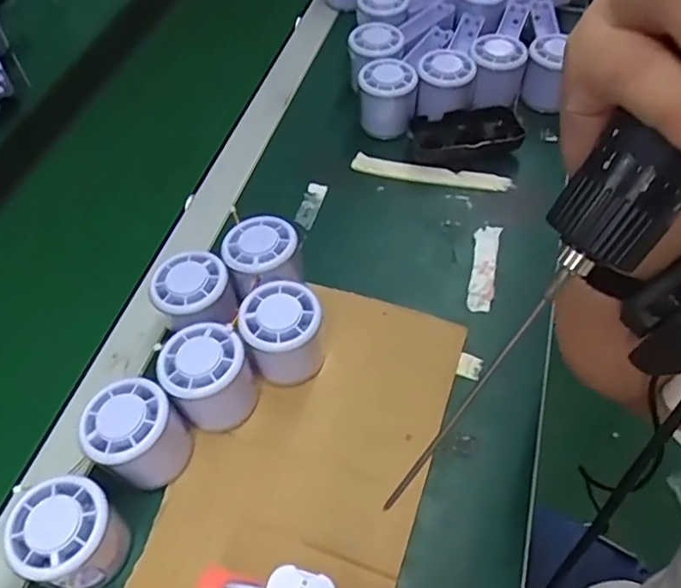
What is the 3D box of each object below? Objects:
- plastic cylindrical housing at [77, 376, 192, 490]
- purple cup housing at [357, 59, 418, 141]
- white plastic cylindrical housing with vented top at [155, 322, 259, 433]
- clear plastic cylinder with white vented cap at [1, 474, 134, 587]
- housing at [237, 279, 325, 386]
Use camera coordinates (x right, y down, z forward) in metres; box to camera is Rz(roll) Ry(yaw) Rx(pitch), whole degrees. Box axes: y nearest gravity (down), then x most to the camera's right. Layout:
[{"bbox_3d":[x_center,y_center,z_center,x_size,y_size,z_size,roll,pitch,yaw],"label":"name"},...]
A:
[{"bbox_3d":[-0.136,0.096,0.403,0.058,0.061,0.056,0,54,0],"label":"plastic cylindrical housing"},{"bbox_3d":[0.046,-0.194,0.607,0.056,0.064,0.050,-1,54,0],"label":"purple cup housing"},{"bbox_3d":[-0.092,0.060,0.422,0.058,0.068,0.059,0,54,0],"label":"white plastic cylindrical housing with vented top"},{"bbox_3d":[-0.164,0.148,0.367,0.057,0.054,0.055,0,54,0],"label":"clear plastic cylinder with white vented cap"},{"bbox_3d":[-0.043,0.029,0.439,0.056,0.061,0.056,0,54,0],"label":"housing"}]

